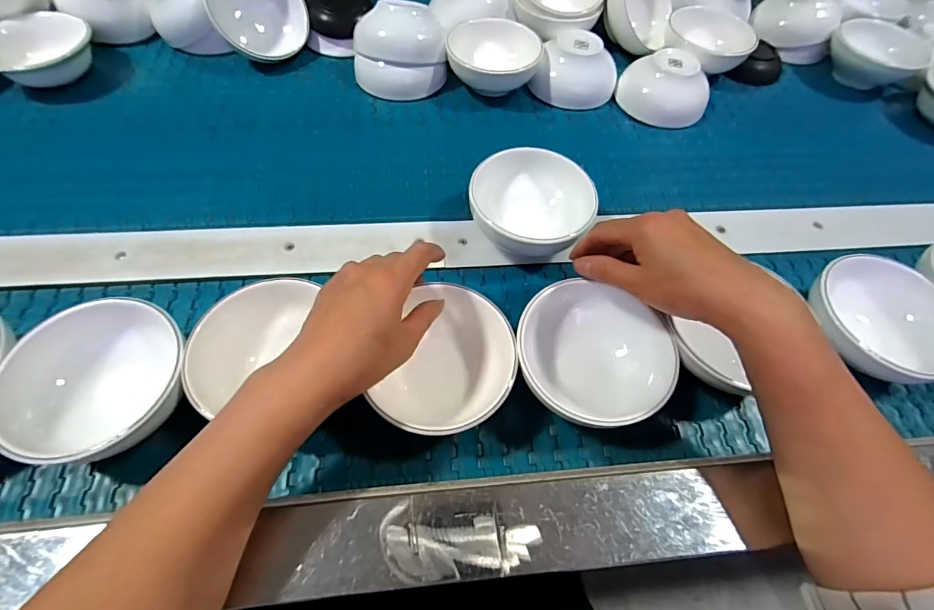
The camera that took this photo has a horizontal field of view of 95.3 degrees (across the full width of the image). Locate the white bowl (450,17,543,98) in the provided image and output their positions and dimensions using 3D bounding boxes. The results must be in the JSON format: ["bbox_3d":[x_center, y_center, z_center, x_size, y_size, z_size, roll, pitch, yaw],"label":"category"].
[{"bbox_3d":[0.035,-0.316,0.541,0.114,0.059,0.114,1,61,-2],"label":"white bowl"}]

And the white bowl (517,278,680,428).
[{"bbox_3d":[0.095,0.043,0.336,0.111,0.052,0.105,1,61,-2],"label":"white bowl"}]

